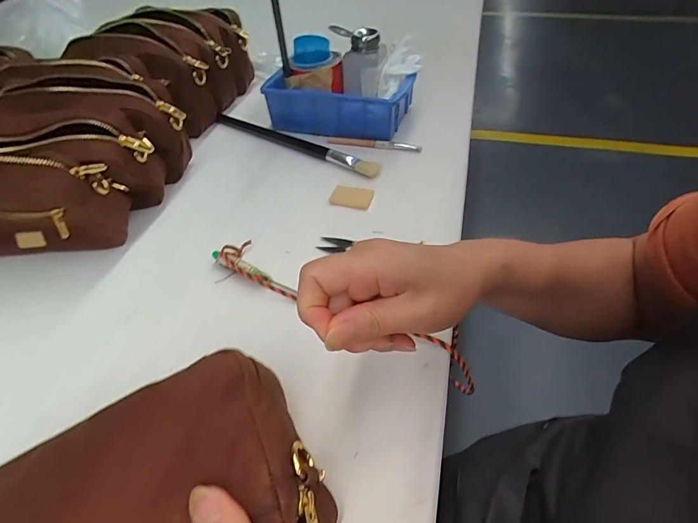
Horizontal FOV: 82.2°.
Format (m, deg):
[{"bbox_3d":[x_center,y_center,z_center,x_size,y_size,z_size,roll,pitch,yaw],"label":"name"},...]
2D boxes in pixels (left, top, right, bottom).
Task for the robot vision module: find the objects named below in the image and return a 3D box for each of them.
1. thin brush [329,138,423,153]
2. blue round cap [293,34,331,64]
[{"bbox_3d":[0.032,-0.157,0.528,0.127,0.007,0.008,11,47,13],"label":"thin brush"},{"bbox_3d":[-0.054,-0.309,0.583,0.049,0.031,0.049,8,47,11],"label":"blue round cap"}]

